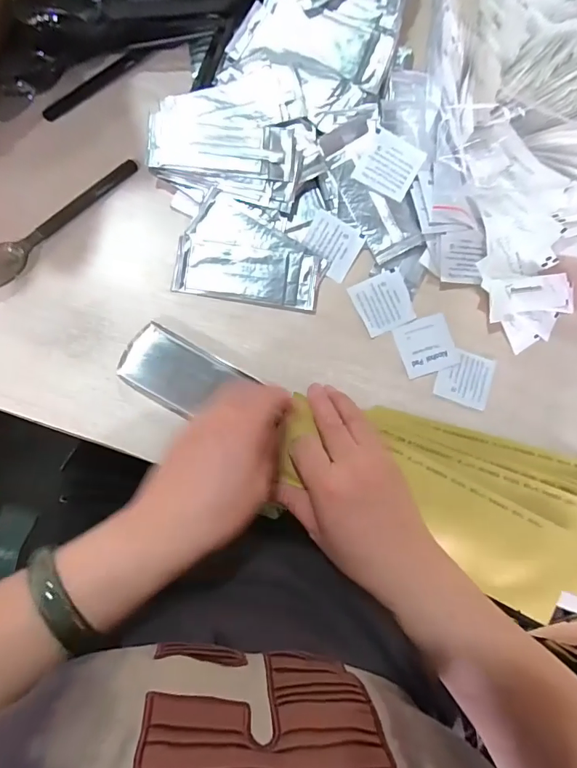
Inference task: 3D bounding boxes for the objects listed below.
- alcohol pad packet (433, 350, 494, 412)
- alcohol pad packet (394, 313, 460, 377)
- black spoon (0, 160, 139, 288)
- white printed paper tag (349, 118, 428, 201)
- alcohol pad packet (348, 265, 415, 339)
[{"bbox_3d":[0.161,-0.007,0.395,0.048,0.004,0.051,20,80,-2],"label":"alcohol pad packet"},{"bbox_3d":[0.125,-0.035,0.391,0.052,0.004,0.048,-18,85,-8],"label":"alcohol pad packet"},{"bbox_3d":[-0.196,-0.136,0.359,0.027,0.013,0.167,43,80,1],"label":"black spoon"},{"bbox_3d":[0.087,-0.196,0.384,0.056,0.004,0.049,27,96,-2],"label":"white printed paper tag"},{"bbox_3d":[0.087,-0.074,0.391,0.051,0.004,0.050,-24,86,-9],"label":"alcohol pad packet"}]

